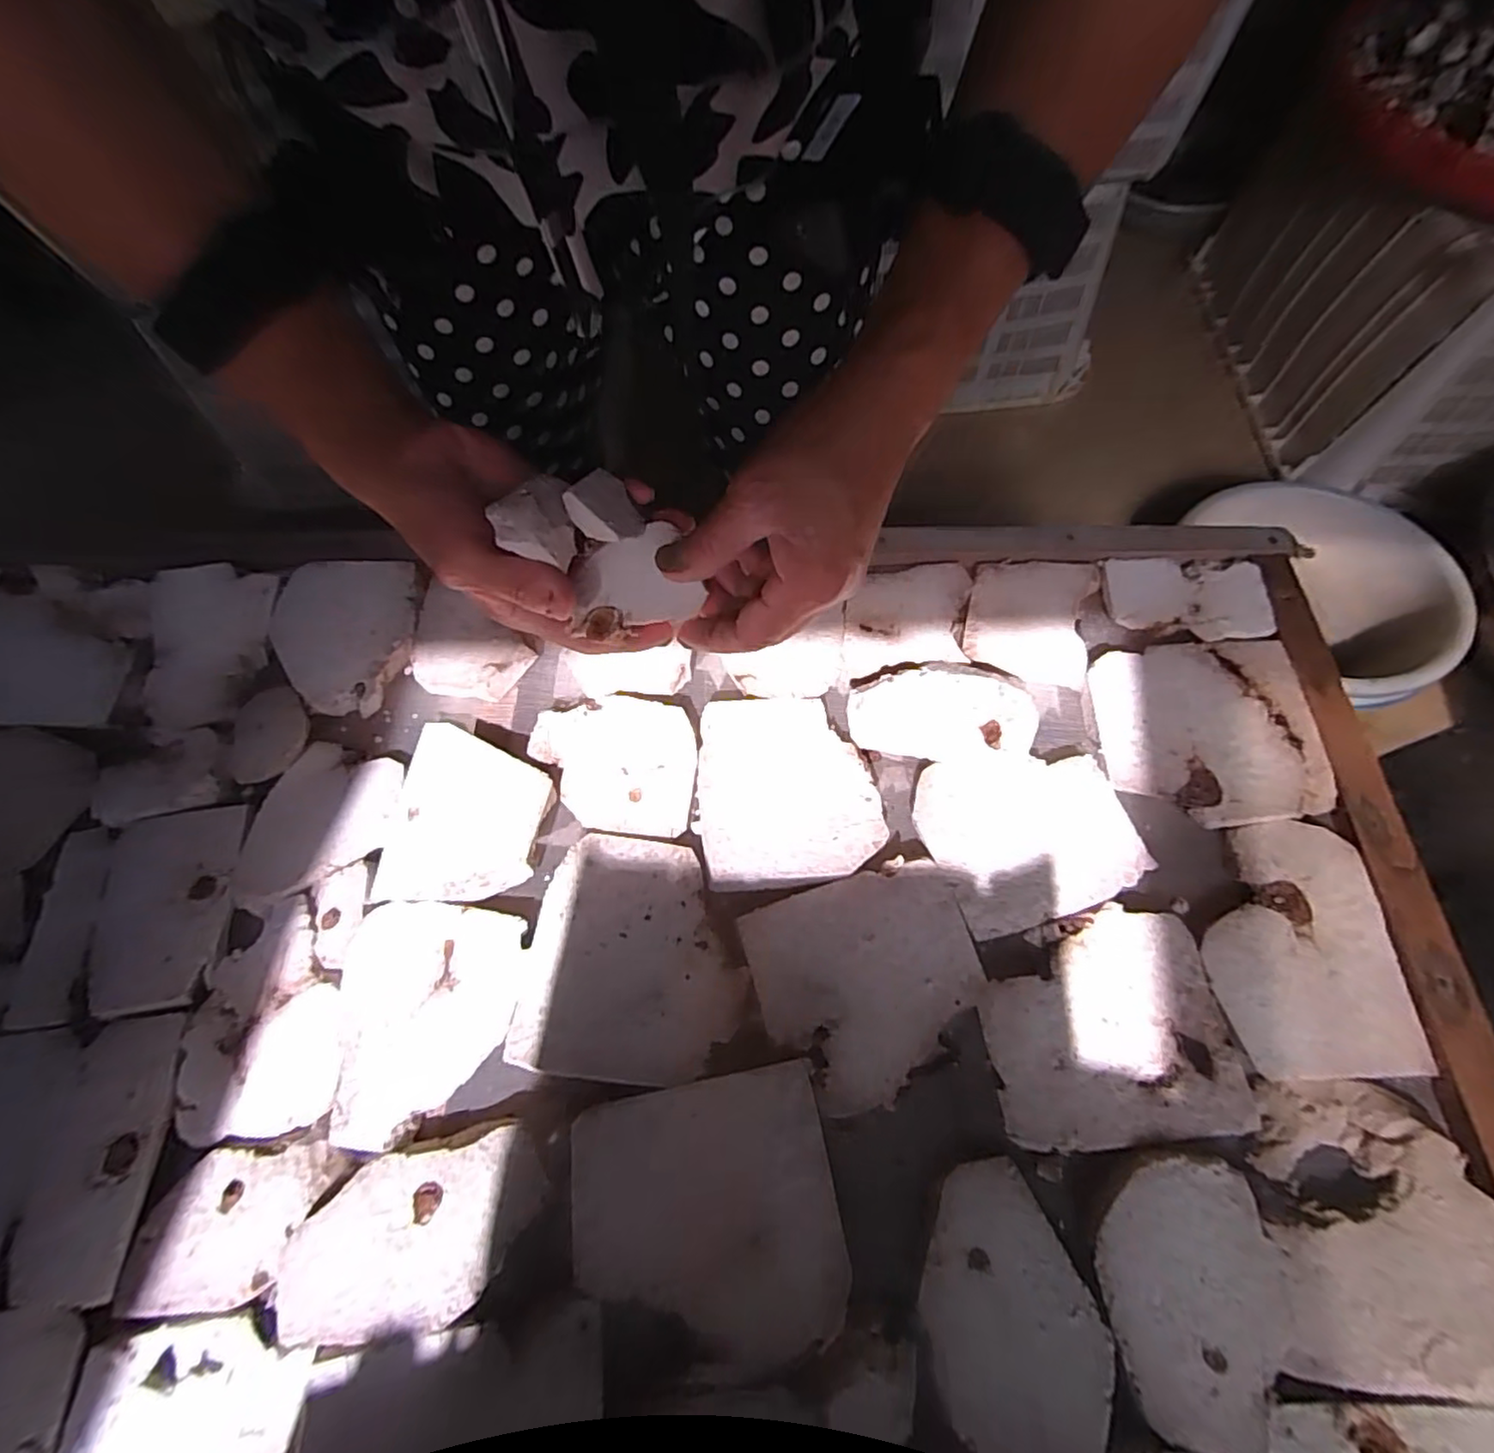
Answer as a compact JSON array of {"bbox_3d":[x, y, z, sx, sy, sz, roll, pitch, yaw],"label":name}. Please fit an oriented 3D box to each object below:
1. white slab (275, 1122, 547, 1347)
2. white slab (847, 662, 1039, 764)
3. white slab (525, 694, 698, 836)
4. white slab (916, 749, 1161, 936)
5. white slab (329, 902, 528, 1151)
[{"bbox_3d":[-0.141,0.215,0.281,0.102,0.016,0.063,-14,66,-4],"label":"white slab"},{"bbox_3d":[0.112,-0.010,0.381,0.103,0.013,0.059,1,65,3],"label":"white slab"},{"bbox_3d":[-0.078,0.021,0.382,0.093,0.019,0.078,5,66,4],"label":"white slab"},{"bbox_3d":[0.153,0.058,0.363,0.107,0.010,0.091,-14,66,-4],"label":"white slab"},{"bbox_3d":[-0.160,0.140,0.319,0.089,0.012,0.104,7,66,6],"label":"white slab"}]

